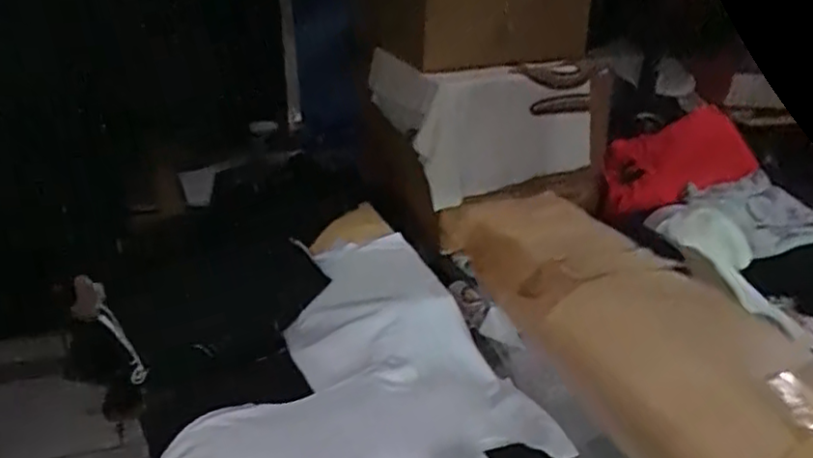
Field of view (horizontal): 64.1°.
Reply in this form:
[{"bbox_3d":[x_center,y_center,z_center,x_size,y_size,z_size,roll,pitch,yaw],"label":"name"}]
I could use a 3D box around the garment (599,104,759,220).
[{"bbox_3d":[0.526,-0.133,1.308,0.328,0.112,0.143,-23,32,-12],"label":"garment"}]

